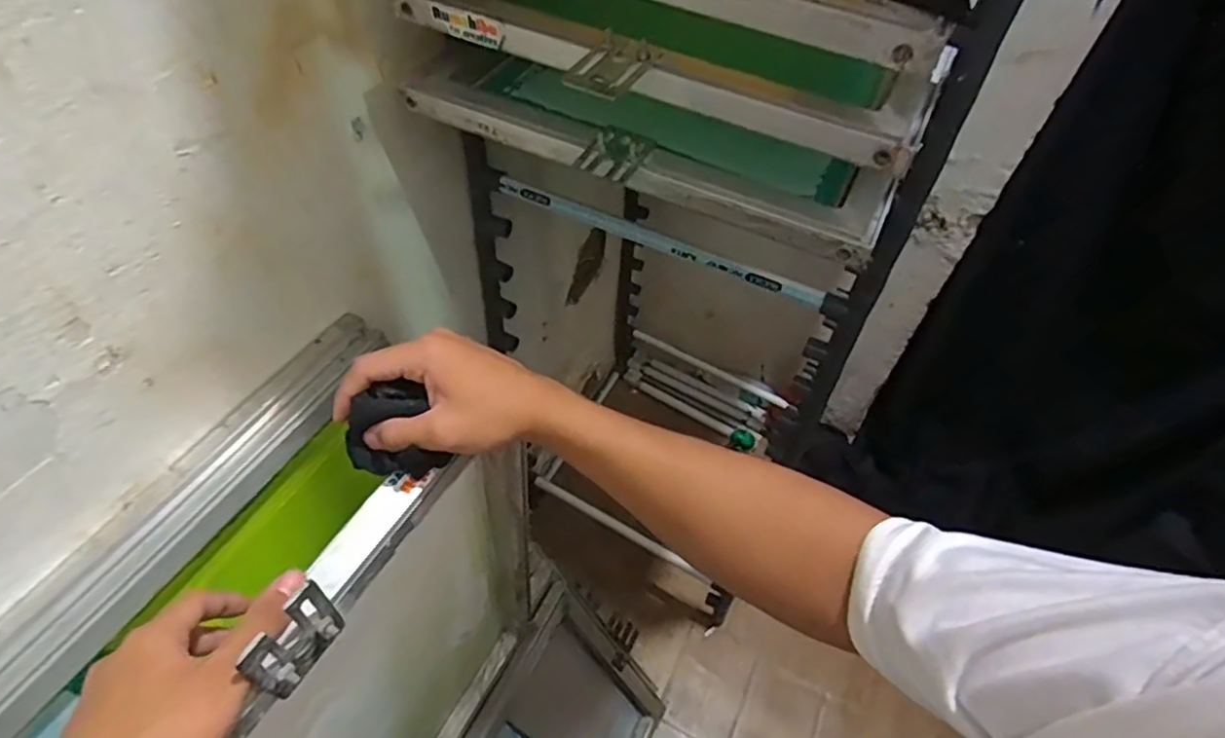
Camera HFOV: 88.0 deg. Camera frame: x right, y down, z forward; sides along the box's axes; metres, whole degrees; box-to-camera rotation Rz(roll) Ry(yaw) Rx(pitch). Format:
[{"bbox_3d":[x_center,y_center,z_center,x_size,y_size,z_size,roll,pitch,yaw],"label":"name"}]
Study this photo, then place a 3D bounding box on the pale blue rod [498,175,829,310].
[{"bbox_3d":[0.049,-0.160,0.788,0.435,0.021,0.018,23,54,15],"label":"pale blue rod"}]

